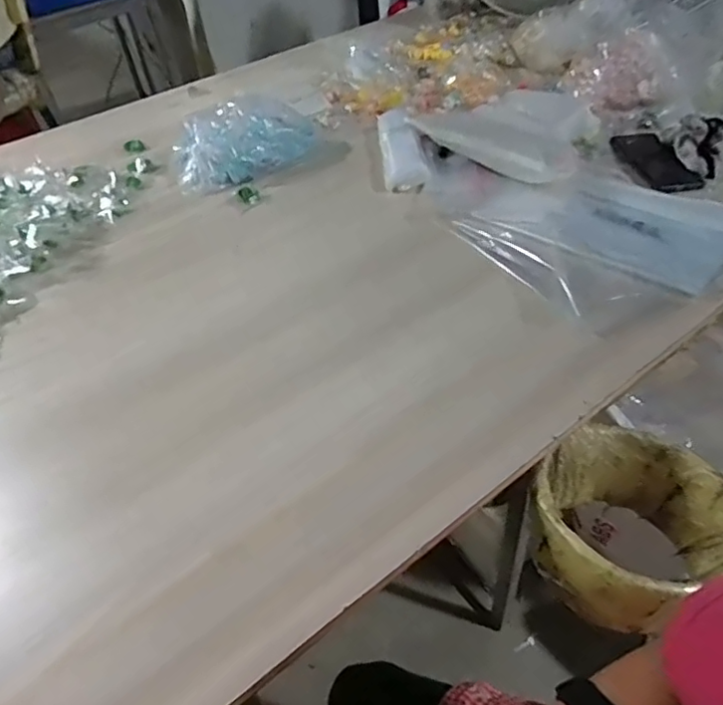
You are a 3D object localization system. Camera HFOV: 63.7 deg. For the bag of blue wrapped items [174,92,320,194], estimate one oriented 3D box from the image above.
[{"bbox_3d":[-0.202,-0.362,0.980,0.240,0.087,0.126,-26,49,-19],"label":"bag of blue wrapped items"}]

